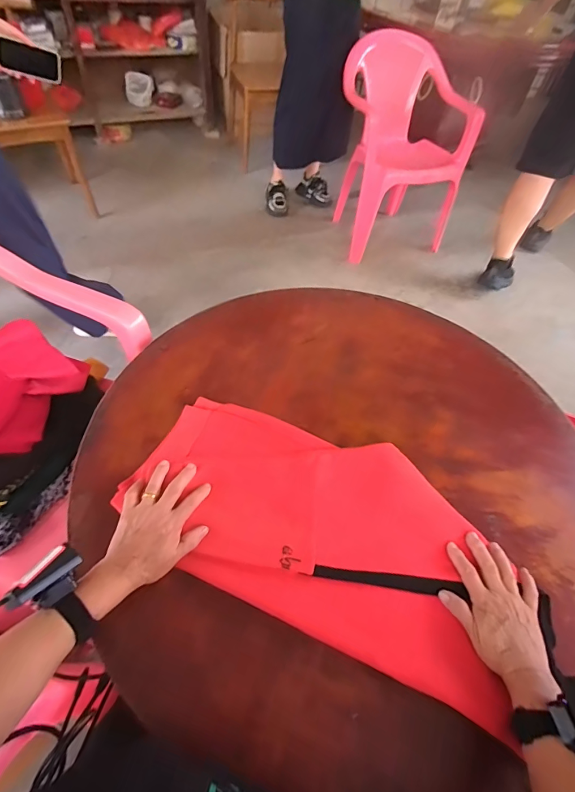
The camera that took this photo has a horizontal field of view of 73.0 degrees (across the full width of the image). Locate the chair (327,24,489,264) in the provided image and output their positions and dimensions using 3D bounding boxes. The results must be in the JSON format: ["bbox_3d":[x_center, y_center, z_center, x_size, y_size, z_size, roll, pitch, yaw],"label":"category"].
[{"bbox_3d":[0.482,-1.009,1.615,0.497,0.634,0.452,-13,55,-14],"label":"chair"}]

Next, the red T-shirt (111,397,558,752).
[{"bbox_3d":[0.041,0.167,0.526,0.500,0.022,0.257,22,54,11],"label":"red T-shirt"}]

